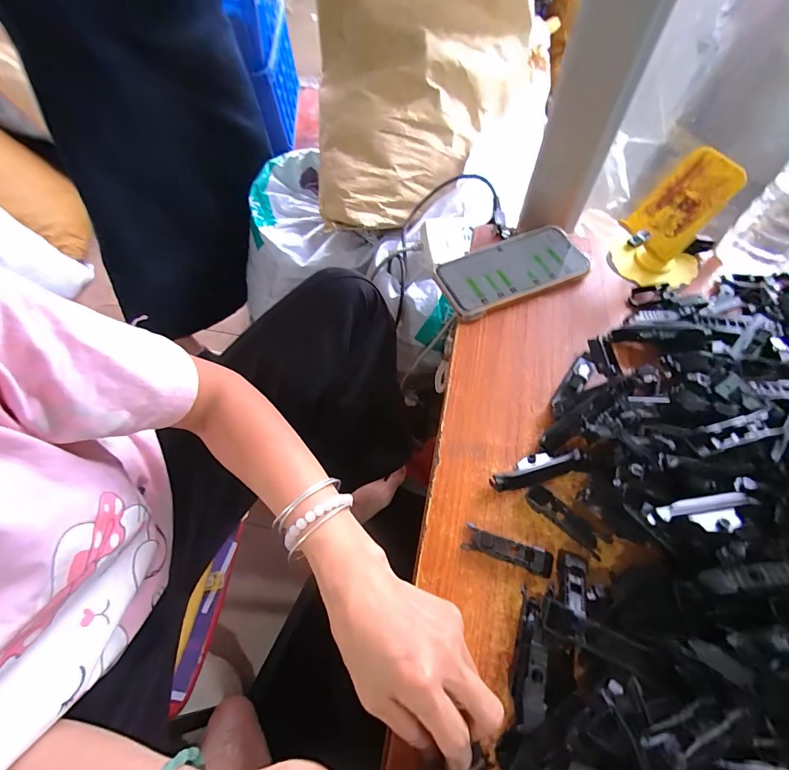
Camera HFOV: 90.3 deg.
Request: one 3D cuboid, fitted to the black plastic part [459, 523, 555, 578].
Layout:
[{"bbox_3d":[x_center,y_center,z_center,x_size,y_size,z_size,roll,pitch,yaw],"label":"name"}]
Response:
[{"bbox_3d":[0.088,0.126,0.299,0.068,0.016,0.019,18,62,11],"label":"black plastic part"}]

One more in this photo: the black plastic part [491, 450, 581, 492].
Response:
[{"bbox_3d":[0.117,0.070,0.327,0.073,0.022,0.023,-18,61,-9],"label":"black plastic part"}]

